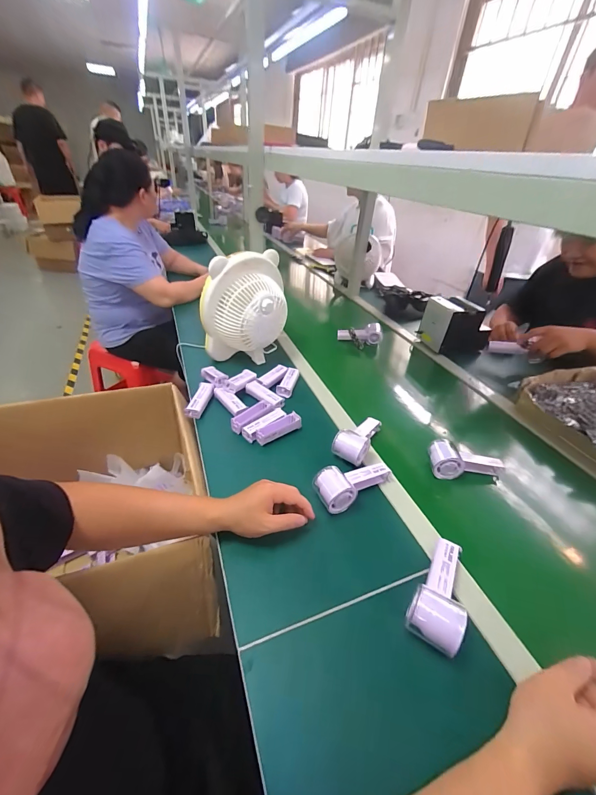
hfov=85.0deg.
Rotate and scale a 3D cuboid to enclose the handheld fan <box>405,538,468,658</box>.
[{"bbox_3d":[0.196,0.261,0.442,0.060,0.050,0.144,25,40,24],"label":"handheld fan"}]

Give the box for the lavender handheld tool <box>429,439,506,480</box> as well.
[{"bbox_3d":[0.337,0.129,0.637,0.155,0.053,0.058,9,36,5],"label":"lavender handheld tool"}]

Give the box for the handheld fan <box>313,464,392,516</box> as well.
[{"bbox_3d":[0.097,0.147,0.588,0.142,0.057,0.067,-20,43,-30],"label":"handheld fan"}]

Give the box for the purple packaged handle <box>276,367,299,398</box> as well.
[{"bbox_3d":[-0.025,-0.039,0.837,0.037,0.027,0.097,12,37,9],"label":"purple packaged handle"}]

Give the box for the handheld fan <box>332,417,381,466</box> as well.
[{"bbox_3d":[0.130,0.081,0.688,0.065,0.053,0.133,23,26,23],"label":"handheld fan"}]

